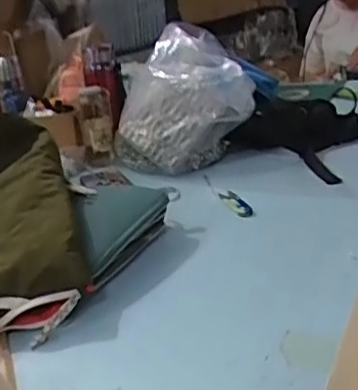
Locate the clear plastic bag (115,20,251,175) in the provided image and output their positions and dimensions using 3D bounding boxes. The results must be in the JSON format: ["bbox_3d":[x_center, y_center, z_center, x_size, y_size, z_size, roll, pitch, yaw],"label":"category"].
[{"bbox_3d":[0.003,-0.162,1.009,0.232,0.239,0.260,-8,18,-4],"label":"clear plastic bag"}]

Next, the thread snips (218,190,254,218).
[{"bbox_3d":[0.088,0.016,0.888,0.029,0.012,0.111,-10,18,-9],"label":"thread snips"}]

